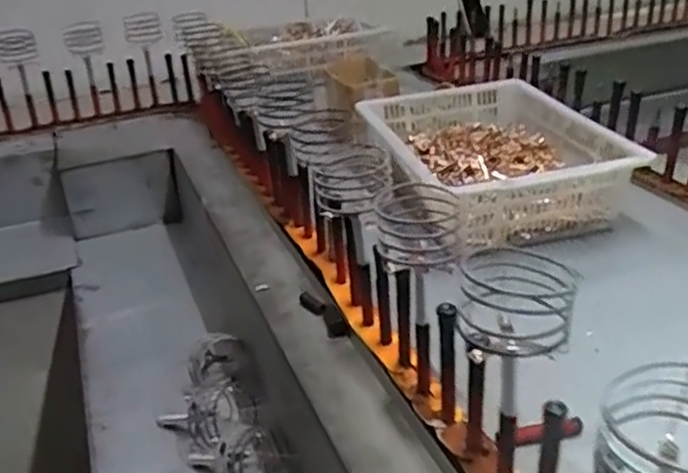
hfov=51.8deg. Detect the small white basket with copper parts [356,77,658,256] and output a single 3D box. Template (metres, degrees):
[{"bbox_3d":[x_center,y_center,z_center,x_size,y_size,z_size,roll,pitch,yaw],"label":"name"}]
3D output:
[{"bbox_3d":[0.264,-0.139,1.237,0.362,0.116,0.448,-13,30,-8],"label":"small white basket with copper parts"}]

